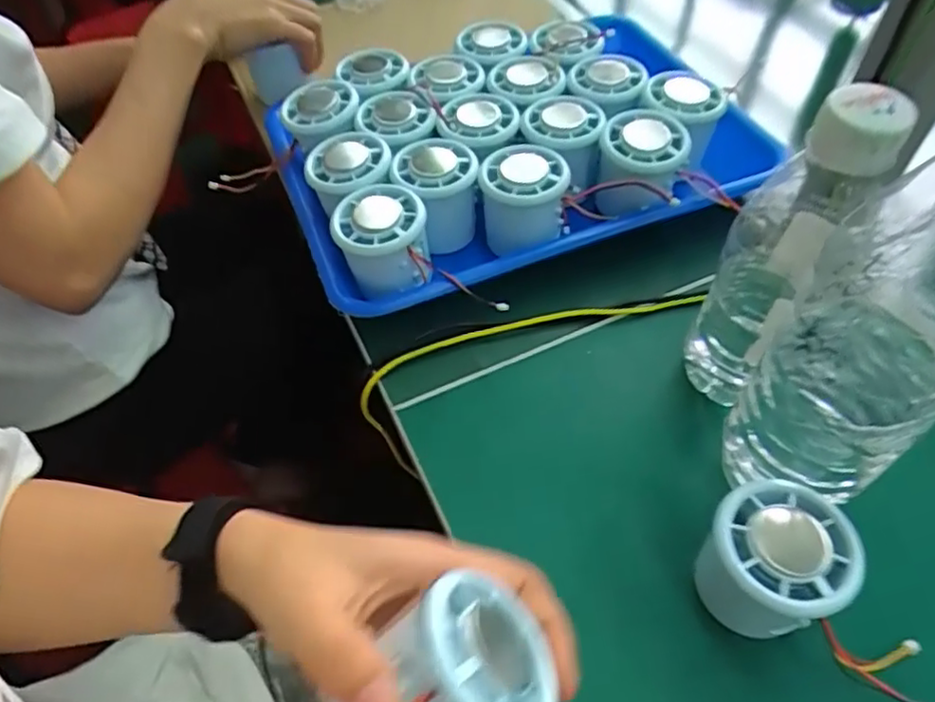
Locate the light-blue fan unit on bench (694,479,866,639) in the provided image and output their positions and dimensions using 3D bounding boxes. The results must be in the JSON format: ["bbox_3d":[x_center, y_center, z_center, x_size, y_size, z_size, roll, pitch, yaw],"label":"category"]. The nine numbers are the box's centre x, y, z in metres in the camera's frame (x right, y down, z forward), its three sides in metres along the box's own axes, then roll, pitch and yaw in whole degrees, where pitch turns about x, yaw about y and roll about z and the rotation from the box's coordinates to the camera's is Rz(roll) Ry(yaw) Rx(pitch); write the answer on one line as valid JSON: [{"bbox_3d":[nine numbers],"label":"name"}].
[{"bbox_3d":[0.133,0.093,0.285,0.054,0.059,0.051,0,53,1],"label":"light-blue fan unit on bench"}]

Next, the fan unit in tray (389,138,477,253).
[{"bbox_3d":[-0.021,-0.105,0.429,0.052,0.061,0.049,-9,53,-6],"label":"fan unit in tray"}]

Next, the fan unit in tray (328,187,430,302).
[{"bbox_3d":[-0.053,-0.065,0.399,0.054,0.054,0.053,-12,54,-8],"label":"fan unit in tray"}]

